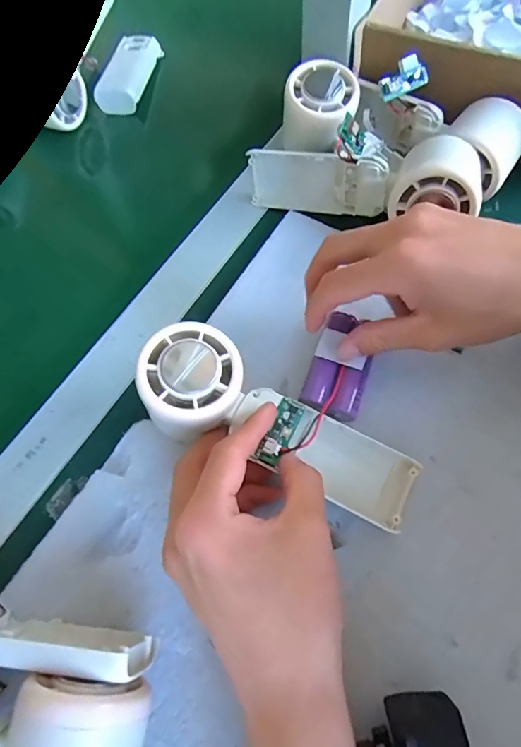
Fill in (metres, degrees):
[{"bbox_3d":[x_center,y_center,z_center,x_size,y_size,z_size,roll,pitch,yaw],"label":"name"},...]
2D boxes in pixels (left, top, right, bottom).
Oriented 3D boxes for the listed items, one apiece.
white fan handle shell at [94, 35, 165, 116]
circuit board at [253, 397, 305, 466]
[{"bbox_3d":[-0.130,-0.298,0.425,0.044,0.020,0.103,9,67,7],"label":"white fan handle shell"},{"bbox_3d":[0.011,0.032,0.244,0.014,0.007,0.038,24,64,13],"label":"circuit board"}]

